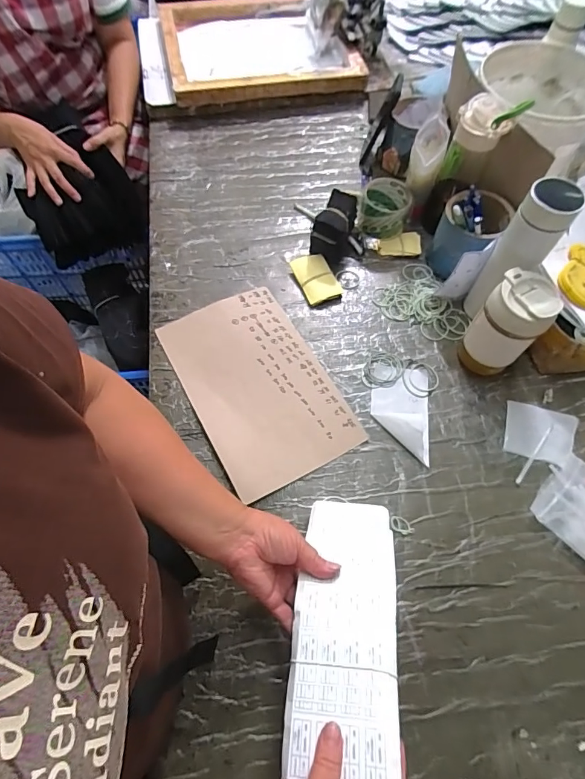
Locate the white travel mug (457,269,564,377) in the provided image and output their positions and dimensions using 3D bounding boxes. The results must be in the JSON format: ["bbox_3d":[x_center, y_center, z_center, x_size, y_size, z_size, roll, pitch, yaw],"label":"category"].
[{"bbox_3d":[0.299,-0.085,0.587,0.082,0.157,0.070,31,68,14],"label":"white travel mug"}]

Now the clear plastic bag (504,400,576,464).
[{"bbox_3d":[0.360,0.064,0.604,0.096,0.006,0.084,14,65,7],"label":"clear plastic bag"}]

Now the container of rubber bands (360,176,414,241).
[{"bbox_3d":[0.164,-0.315,0.739,0.083,0.070,0.086,0,65,0],"label":"container of rubber bands"}]

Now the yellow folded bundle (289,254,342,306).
[{"bbox_3d":[0.039,-0.191,0.709,0.057,0.020,0.091,-23,66,-10],"label":"yellow folded bundle"}]

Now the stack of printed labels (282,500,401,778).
[{"bbox_3d":[0.052,0.215,0.405,0.093,0.022,0.249,-3,38,13],"label":"stack of printed labels"}]

